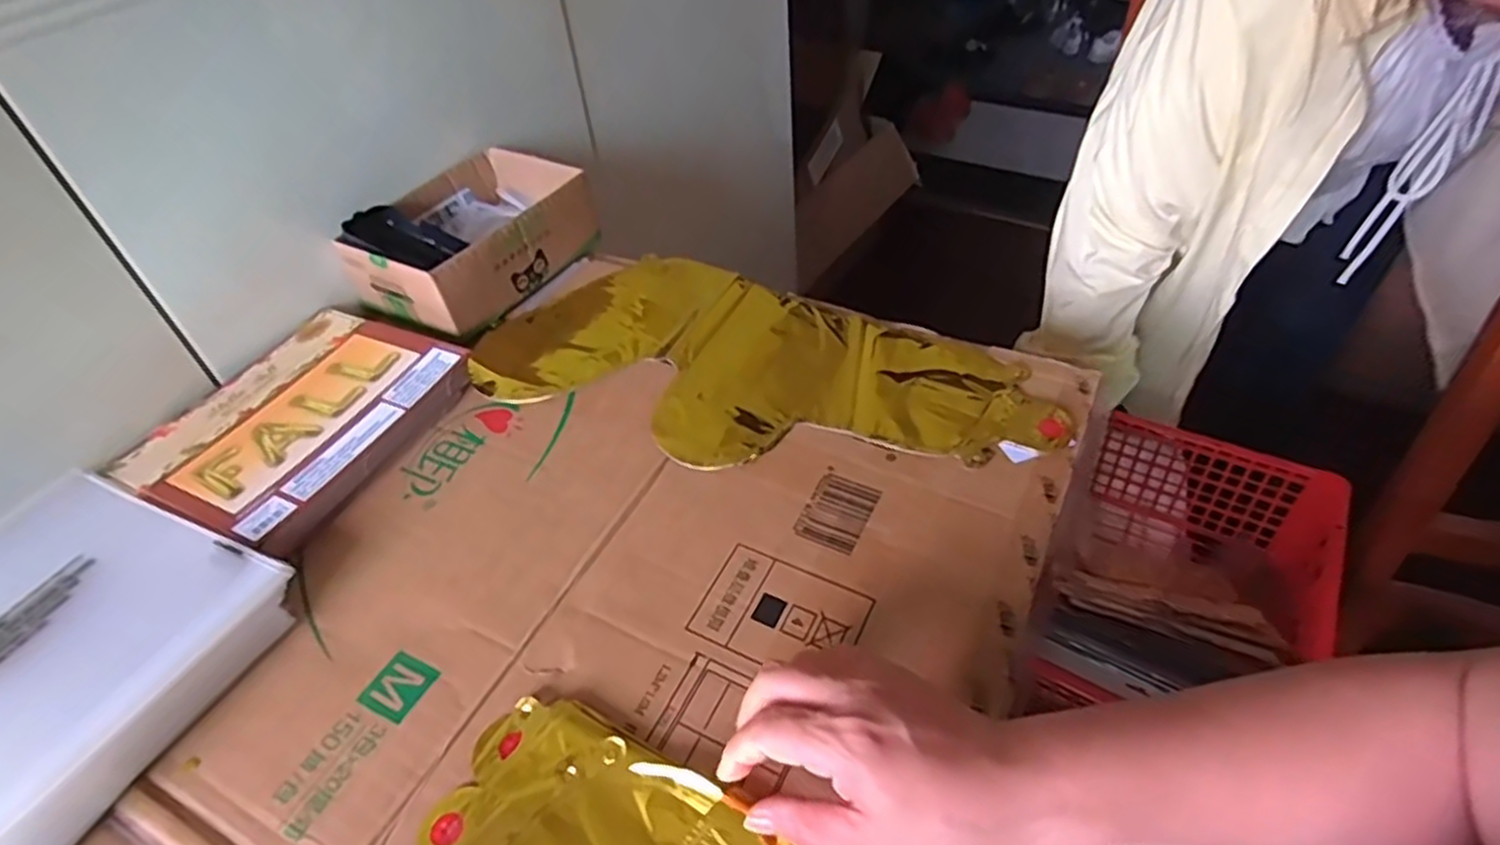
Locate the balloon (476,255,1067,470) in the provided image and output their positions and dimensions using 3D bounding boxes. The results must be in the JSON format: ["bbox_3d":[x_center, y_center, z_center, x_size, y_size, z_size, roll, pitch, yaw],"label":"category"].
[{"bbox_3d":[0.001,-0.045,0.586,0.432,0.011,0.196,16,49,20],"label":"balloon"}]

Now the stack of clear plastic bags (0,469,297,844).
[{"bbox_3d":[-0.405,0.140,0.428,0.214,0.029,0.214,16,50,21],"label":"stack of clear plastic bags"}]

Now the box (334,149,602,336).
[{"bbox_3d":[-0.245,-0.160,0.685,0.138,0.072,0.181,25,53,27],"label":"box"}]

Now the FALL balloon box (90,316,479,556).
[{"bbox_3d":[-0.333,-0.003,0.577,0.176,0.026,0.204,14,49,19],"label":"FALL balloon box"}]

